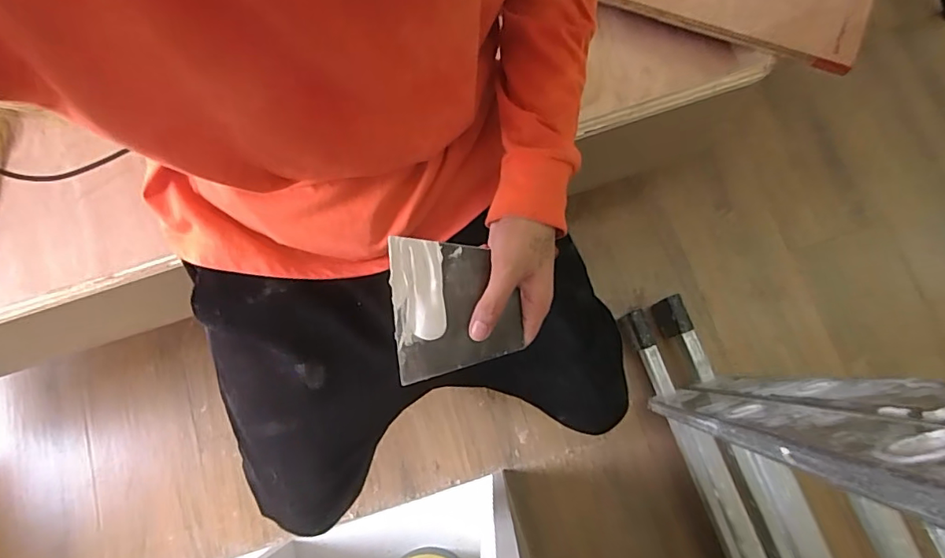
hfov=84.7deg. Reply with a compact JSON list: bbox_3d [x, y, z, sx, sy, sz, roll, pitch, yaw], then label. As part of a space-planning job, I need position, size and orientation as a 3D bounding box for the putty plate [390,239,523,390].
[{"bbox_3d":[-0.013,0.019,0.396,0.094,0.006,0.104,-8,95,-10],"label":"putty plate"}]

